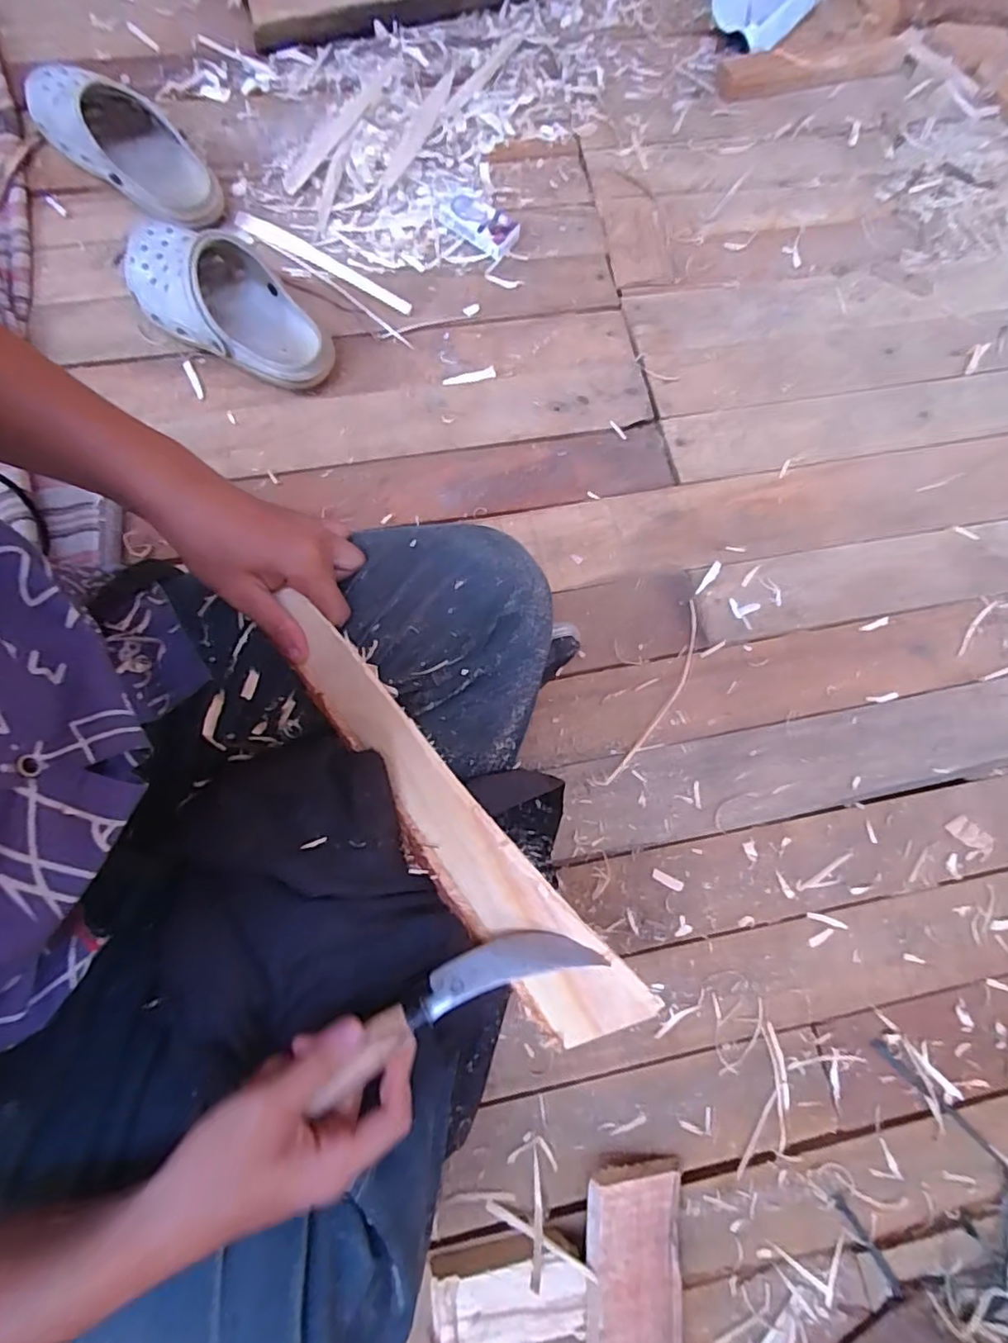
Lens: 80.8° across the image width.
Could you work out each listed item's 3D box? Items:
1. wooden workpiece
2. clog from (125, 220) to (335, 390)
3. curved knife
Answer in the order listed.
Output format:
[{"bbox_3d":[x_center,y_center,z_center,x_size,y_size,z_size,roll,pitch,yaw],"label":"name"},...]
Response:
[{"bbox_3d":[-0.036,0.098,0.387,0.063,0.041,0.338,-37,90,-10],"label":"wooden workpiece"},{"bbox_3d":[-0.308,-0.414,0.671,0.250,0.071,0.113,29,77,6],"label":"clog"},{"bbox_3d":[-0.024,0.196,0.356,0.172,0.015,0.039,-20,77,-21],"label":"curved knife"}]

